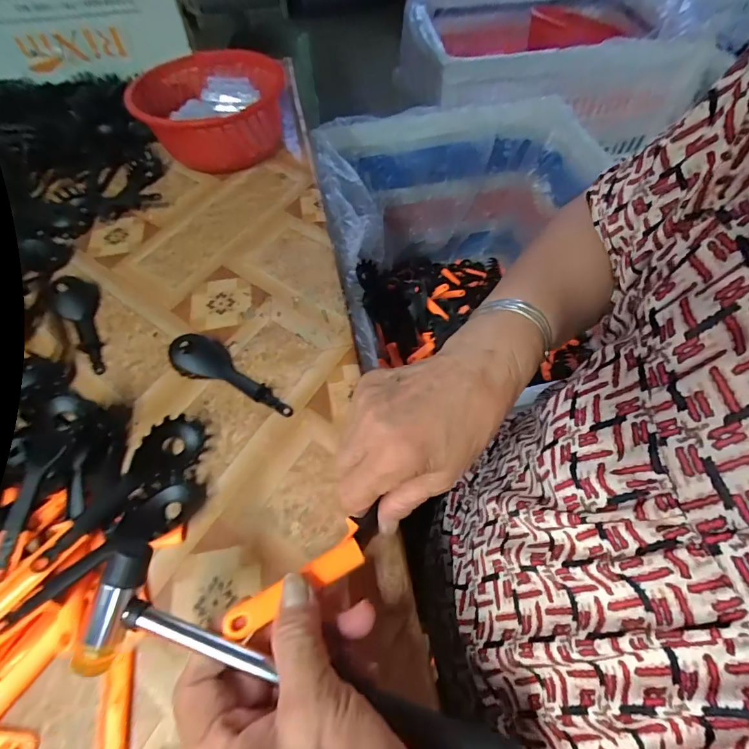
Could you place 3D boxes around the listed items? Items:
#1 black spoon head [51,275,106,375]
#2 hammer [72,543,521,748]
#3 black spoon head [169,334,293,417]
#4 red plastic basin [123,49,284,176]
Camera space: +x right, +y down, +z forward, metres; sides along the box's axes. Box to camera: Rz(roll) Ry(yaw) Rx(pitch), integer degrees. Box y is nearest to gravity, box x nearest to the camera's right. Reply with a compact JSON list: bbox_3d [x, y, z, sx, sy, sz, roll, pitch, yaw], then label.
[{"bbox_3d":[-0.272,-0.051,0.385,0.035,0.012,0.120,-28,61,-17],"label":"black spoon head"},{"bbox_3d":[-0.037,0.137,0.190,0.207,0.020,0.048,18,58,4],"label":"hammer"},{"bbox_3d":[-0.120,-0.002,0.349,0.120,0.017,0.038,23,60,15],"label":"black spoon head"},{"bbox_3d":[-0.204,-0.328,0.523,0.164,0.077,0.177,9,57,6],"label":"red plastic basin"}]

